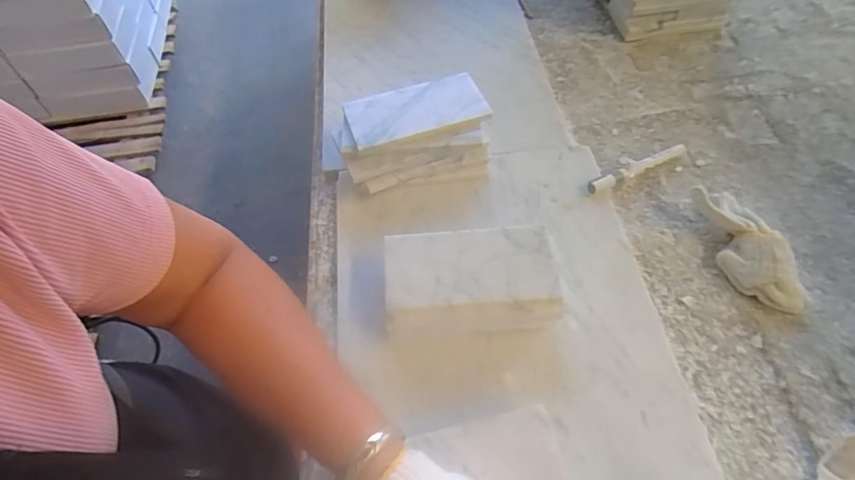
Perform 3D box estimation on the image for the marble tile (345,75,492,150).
[{"bbox_3d":[-0.013,-0.140,0.519,0.144,0.012,0.067,-17,60,-8],"label":"marble tile"}]

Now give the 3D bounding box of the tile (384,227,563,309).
[{"bbox_3d":[0.037,0.022,0.425,0.147,0.008,0.069,-3,59,1],"label":"tile"}]

